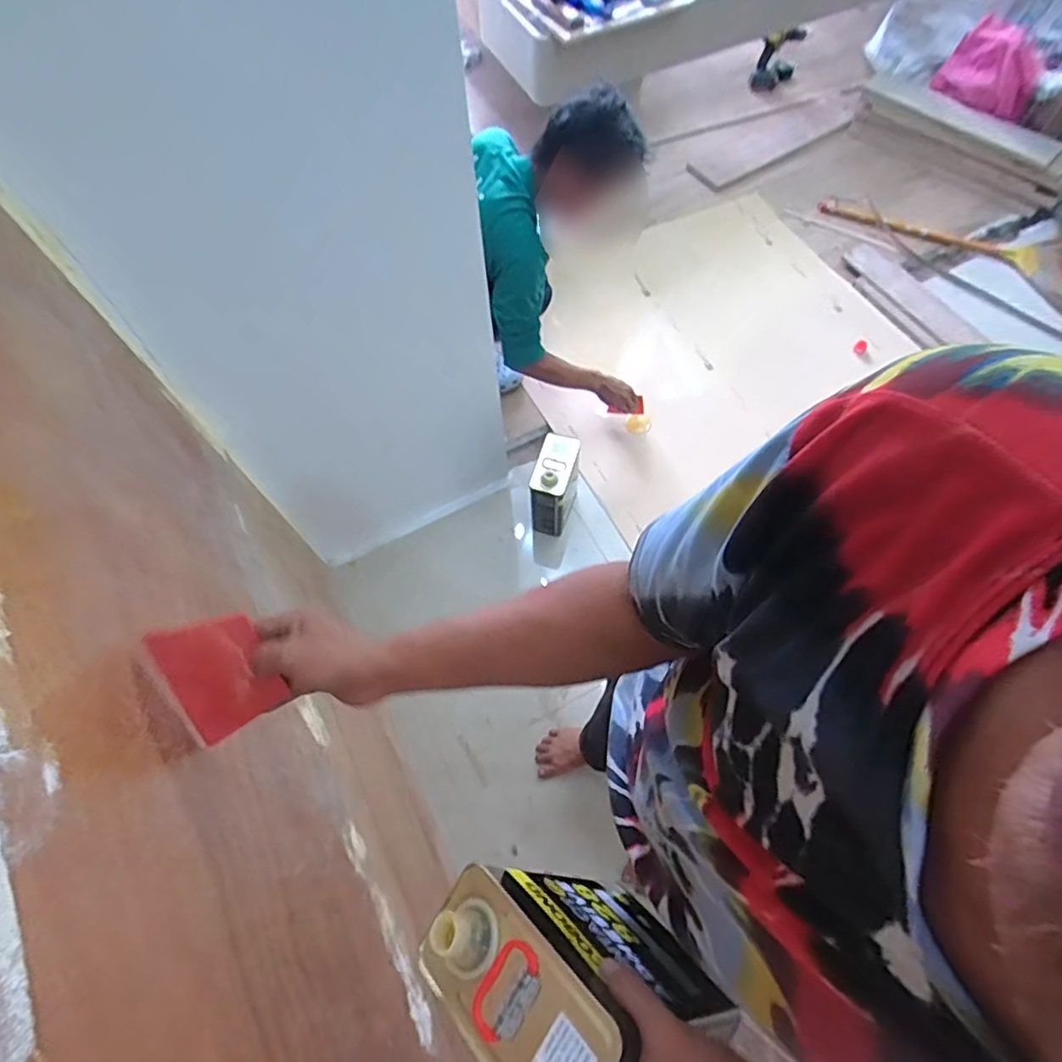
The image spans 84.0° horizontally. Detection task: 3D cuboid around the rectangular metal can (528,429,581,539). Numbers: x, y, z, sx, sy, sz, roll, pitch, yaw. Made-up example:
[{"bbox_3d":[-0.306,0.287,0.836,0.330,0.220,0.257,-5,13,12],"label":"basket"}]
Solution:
[{"bbox_3d":[0.062,-0.117,1.537,0.097,0.278,0.165,16,66,8],"label":"rectangular metal can"}]

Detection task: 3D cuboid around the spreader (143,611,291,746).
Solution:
[{"bbox_3d":[-0.257,0.119,0.489,0.080,0.004,0.104,-24,109,-4],"label":"spreader"}]

